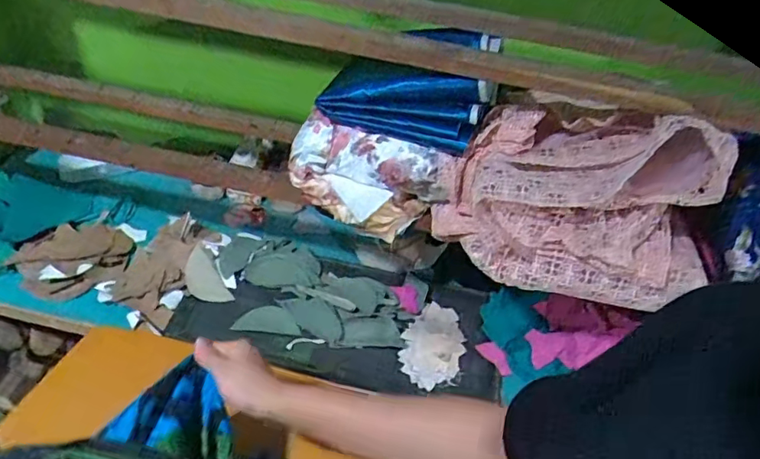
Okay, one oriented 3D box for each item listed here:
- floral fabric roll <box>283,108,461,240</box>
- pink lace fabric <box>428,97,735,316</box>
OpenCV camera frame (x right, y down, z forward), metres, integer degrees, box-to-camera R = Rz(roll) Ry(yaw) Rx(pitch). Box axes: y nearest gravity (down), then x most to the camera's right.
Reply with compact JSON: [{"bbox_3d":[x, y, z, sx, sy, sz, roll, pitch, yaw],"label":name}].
[{"bbox_3d":[-0.015,-0.062,0.714,0.210,0.128,0.071,15,41,8],"label":"floral fabric roll"},{"bbox_3d":[0.242,-0.039,0.656,0.323,0.204,0.127,15,41,8],"label":"pink lace fabric"}]

